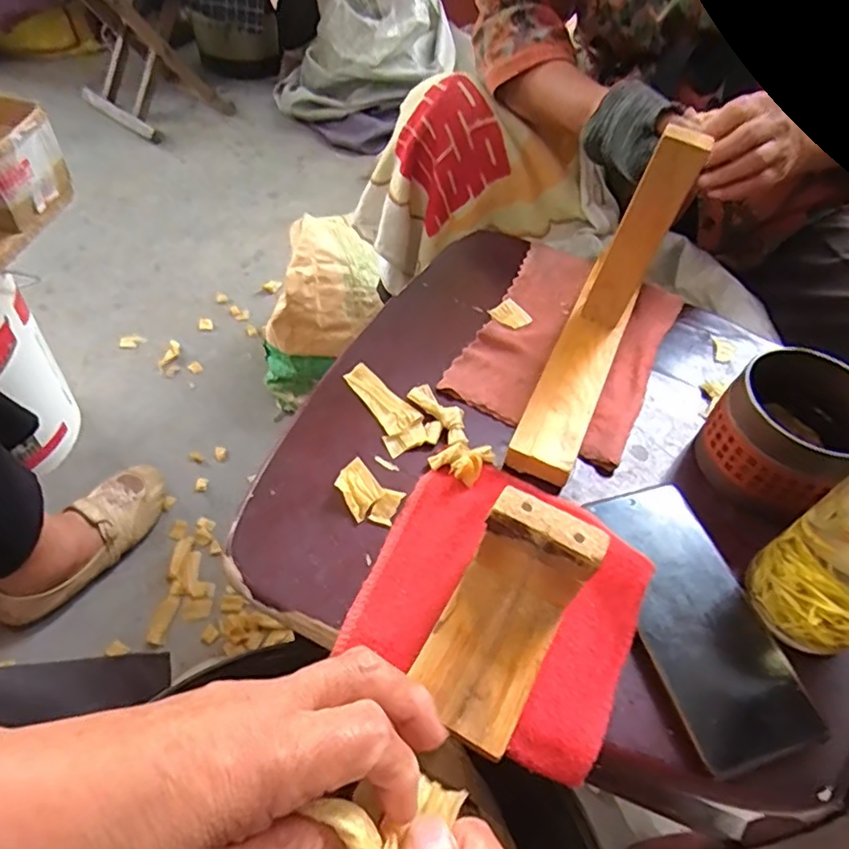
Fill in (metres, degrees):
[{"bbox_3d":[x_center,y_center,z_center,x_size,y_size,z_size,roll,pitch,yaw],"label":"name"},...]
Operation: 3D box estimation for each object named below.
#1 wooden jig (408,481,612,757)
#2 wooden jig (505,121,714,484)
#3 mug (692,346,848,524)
[{"bbox_3d":[0.040,0.099,0.305,0.059,0.066,0.104,27,55,16],"label":"wooden jig"},{"bbox_3d":[0.120,-0.080,0.403,0.047,0.156,0.189,23,54,13],"label":"wooden jig"},{"bbox_3d":[0.254,0.004,0.412,0.117,0.074,0.086,-26,59,-22],"label":"mug"}]

